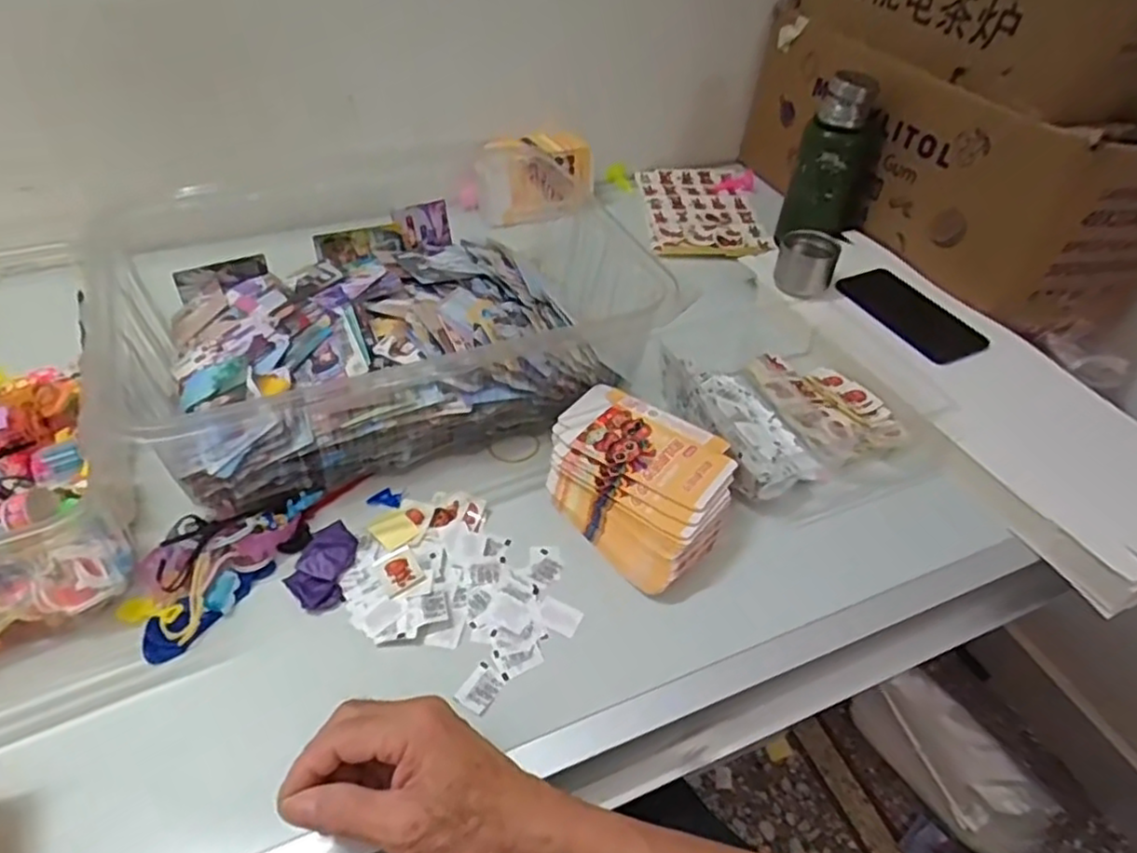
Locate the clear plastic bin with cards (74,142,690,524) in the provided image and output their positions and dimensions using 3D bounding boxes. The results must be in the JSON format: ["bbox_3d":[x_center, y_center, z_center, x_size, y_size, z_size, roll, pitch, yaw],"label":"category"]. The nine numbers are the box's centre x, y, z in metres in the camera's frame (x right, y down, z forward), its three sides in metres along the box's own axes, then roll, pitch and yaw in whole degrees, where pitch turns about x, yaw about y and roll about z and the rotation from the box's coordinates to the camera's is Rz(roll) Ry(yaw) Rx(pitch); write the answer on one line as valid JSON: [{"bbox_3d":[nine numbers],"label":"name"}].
[{"bbox_3d":[-0.169,-0.110,0.646,0.436,0.120,0.322,-15,47,-17],"label":"clear plastic bin with cards"}]

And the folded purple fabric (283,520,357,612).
[{"bbox_3d":[-0.182,0.101,0.514,0.040,0.008,0.074,0,45,-3],"label":"folded purple fabric"}]

